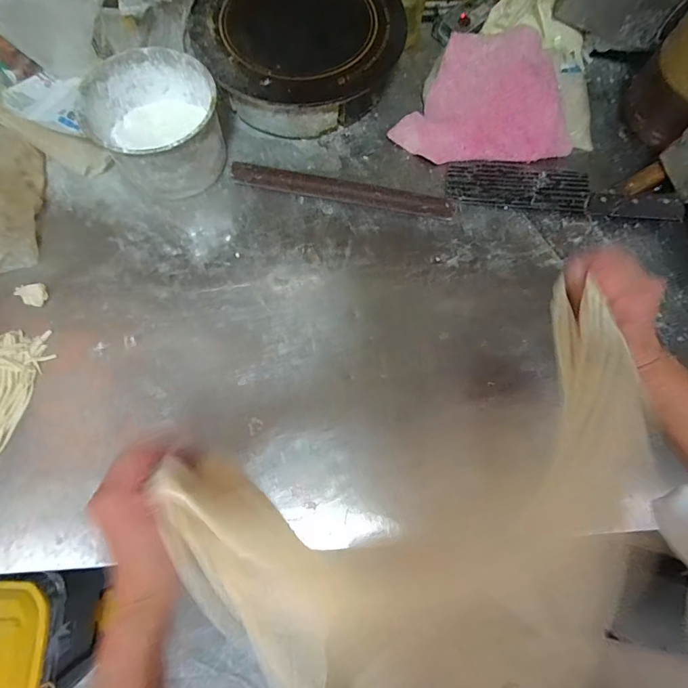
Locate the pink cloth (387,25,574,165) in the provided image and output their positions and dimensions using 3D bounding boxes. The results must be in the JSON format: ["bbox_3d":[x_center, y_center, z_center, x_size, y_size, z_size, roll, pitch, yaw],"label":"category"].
[{"bbox_3d":[0.179,-0.320,0.555,0.213,0.028,0.173,-15,95,11],"label":"pink cloth"}]

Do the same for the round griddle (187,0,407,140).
[{"bbox_3d":[-0.062,-0.416,0.566,0.262,0.098,0.257,0,72,0],"label":"round griddle"}]

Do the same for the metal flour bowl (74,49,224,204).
[{"bbox_3d":[-0.227,-0.269,0.511,0.150,0.097,0.151,-16,73,-6],"label":"metal flour bowl"}]

